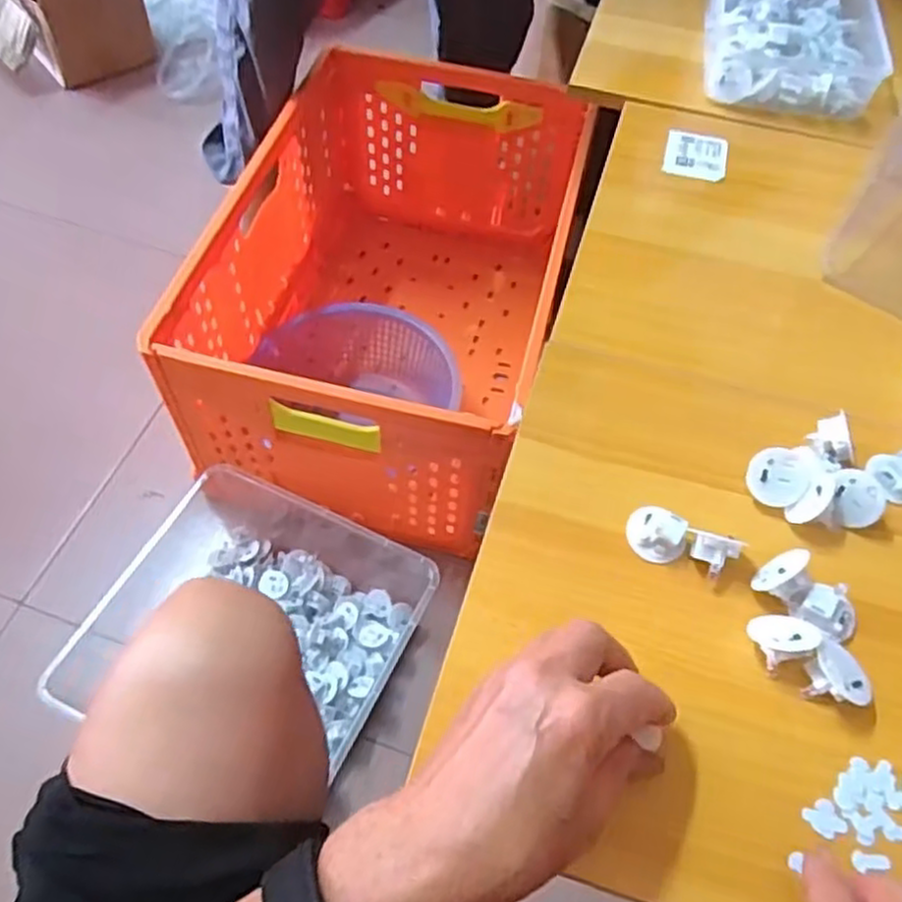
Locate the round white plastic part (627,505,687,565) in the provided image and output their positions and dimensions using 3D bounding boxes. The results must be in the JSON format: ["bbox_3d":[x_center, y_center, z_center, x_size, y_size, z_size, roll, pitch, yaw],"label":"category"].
[{"bbox_3d":[0.112,0.045,0.401,0.032,0.016,0.025,41,64,21],"label":"round white plastic part"}]

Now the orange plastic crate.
[{"bbox_3d":[-0.071,-0.221,0.998,0.383,0.291,0.623,11,57,5],"label":"orange plastic crate"}]

